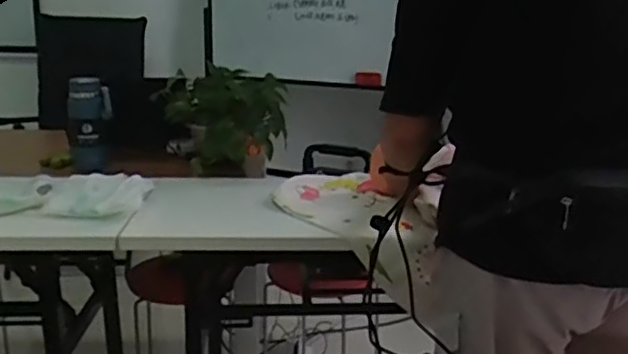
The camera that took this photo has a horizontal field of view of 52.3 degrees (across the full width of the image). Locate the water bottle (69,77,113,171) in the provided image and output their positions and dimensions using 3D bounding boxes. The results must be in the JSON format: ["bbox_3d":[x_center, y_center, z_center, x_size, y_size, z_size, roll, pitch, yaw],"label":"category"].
[{"bbox_3d":[-0.549,-0.114,1.579,0.095,0.253,0.071,-3,16,-18],"label":"water bottle"}]

